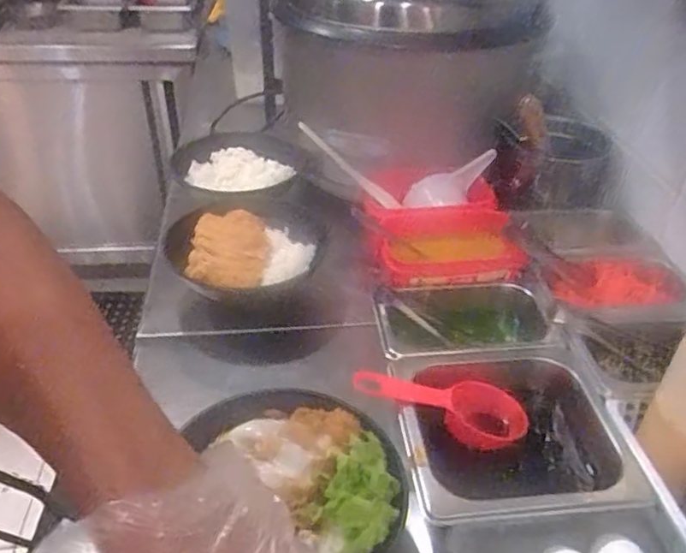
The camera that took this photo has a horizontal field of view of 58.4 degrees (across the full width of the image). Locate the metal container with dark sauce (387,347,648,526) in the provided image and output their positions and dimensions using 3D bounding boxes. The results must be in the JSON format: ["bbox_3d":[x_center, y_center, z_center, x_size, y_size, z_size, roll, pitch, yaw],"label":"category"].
[{"bbox_3d":[0.138,0.148,0.530,0.174,0.087,0.170,-2,37,-5],"label":"metal container with dark sauce"}]

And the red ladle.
[{"bbox_3d":[0.090,0.113,0.530,0.167,0.032,0.050,18,34,-17],"label":"red ladle"}]

